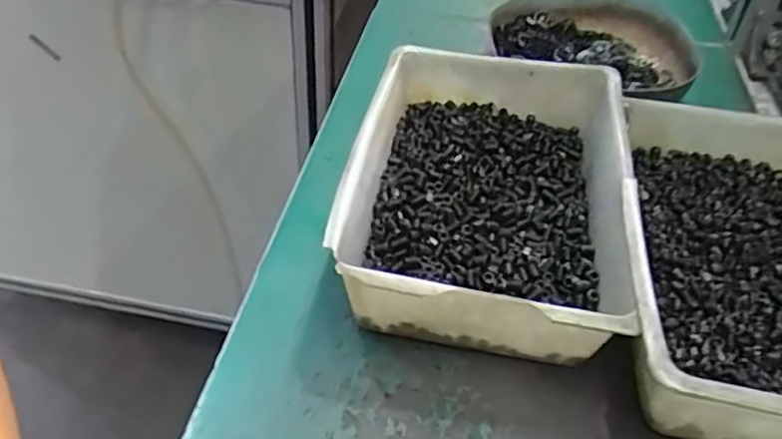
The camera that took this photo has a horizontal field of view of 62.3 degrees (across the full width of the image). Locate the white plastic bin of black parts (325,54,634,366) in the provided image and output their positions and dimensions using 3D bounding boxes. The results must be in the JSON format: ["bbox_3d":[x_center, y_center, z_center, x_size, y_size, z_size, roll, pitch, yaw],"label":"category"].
[{"bbox_3d":[0.049,-0.016,0.345,0.137,0.050,0.193,11,43,7],"label":"white plastic bin of black parts"}]

